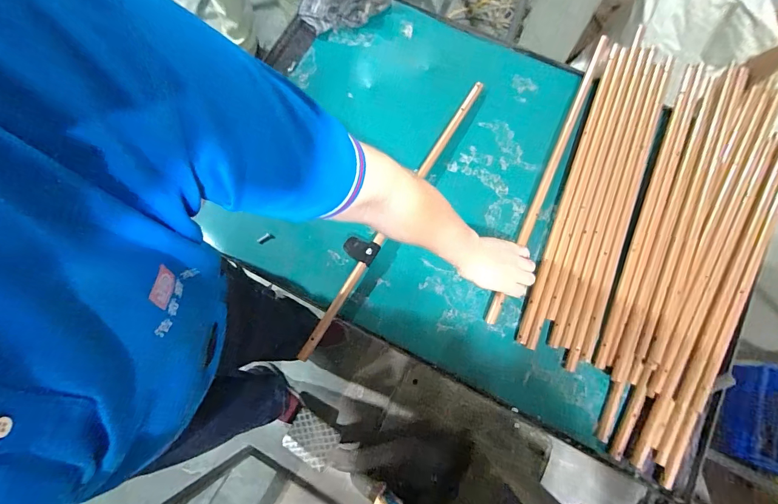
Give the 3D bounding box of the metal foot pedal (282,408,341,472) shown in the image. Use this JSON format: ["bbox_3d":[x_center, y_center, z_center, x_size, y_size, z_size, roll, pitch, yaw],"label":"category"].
[{"bbox_3d":[-0.237,0.584,1.161,0.159,0.038,0.130,31,79,8],"label":"metal foot pedal"}]

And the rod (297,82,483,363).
[{"bbox_3d":[0.007,-0.085,0.653,0.050,0.019,0.582,31,79,8],"label":"rod"}]

